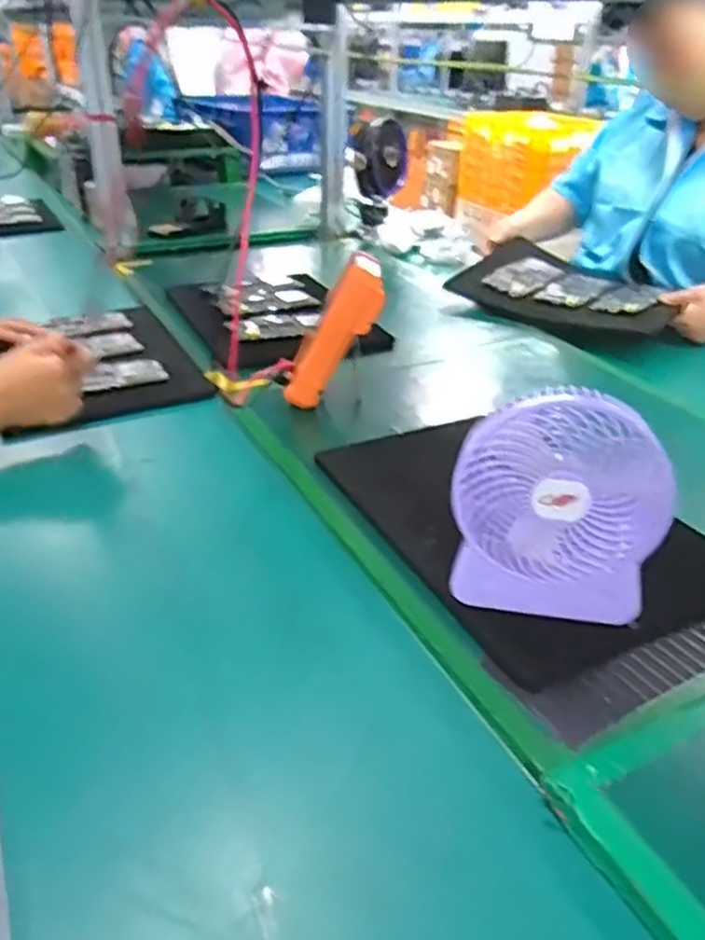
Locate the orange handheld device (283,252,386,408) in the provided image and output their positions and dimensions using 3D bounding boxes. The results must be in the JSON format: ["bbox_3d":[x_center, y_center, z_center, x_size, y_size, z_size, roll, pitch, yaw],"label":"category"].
[{"bbox_3d":[-0.021,-0.148,0.832,0.052,0.182,0.040,21,22,-25],"label":"orange handheld device"}]

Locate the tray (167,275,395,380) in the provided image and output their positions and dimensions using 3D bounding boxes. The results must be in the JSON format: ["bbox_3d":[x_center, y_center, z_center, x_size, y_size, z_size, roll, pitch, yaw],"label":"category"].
[{"bbox_3d":[-0.112,-0.237,1.131,0.240,0.035,0.348,-13,34,-23],"label":"tray"}]

